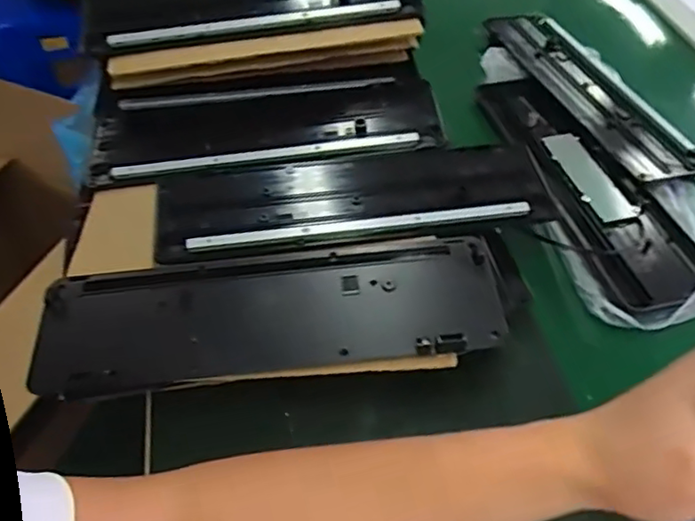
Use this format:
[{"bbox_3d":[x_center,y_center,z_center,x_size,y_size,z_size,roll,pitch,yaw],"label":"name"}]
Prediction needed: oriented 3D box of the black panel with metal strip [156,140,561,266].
[{"bbox_3d":[0.003,-0.062,0.554,0.343,0.014,0.109,-7,50,-6],"label":"black panel with metal strip"}]

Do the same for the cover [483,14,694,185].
[{"bbox_3d":[0.295,-0.216,0.761,0.098,0.019,0.345,-17,51,-15],"label":"cover"}]

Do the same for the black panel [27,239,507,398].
[{"bbox_3d":[-0.060,0.041,0.478,0.351,0.033,0.100,-4,49,-4],"label":"black panel"}]

